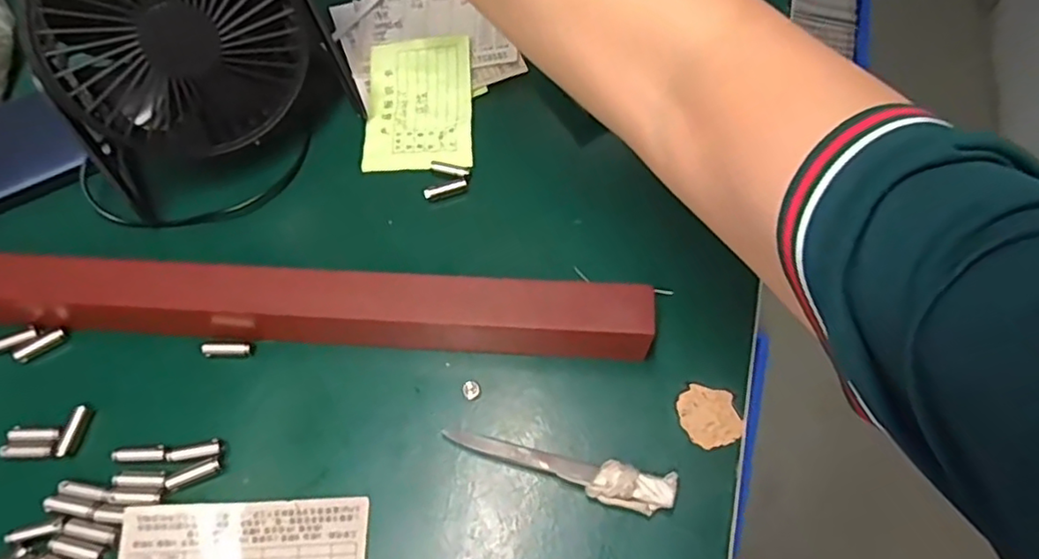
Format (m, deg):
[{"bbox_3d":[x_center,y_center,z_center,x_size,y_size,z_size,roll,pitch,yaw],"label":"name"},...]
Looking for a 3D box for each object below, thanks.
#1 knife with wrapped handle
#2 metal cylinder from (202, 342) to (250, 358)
[{"bbox_3d":[0.017,0.087,0.284,0.103,0.013,0.018,10,62,4],"label":"knife with wrapped handle"},{"bbox_3d":[-0.151,0.036,0.323,0.025,0.004,0.008,-1,62,-1],"label":"metal cylinder"}]

